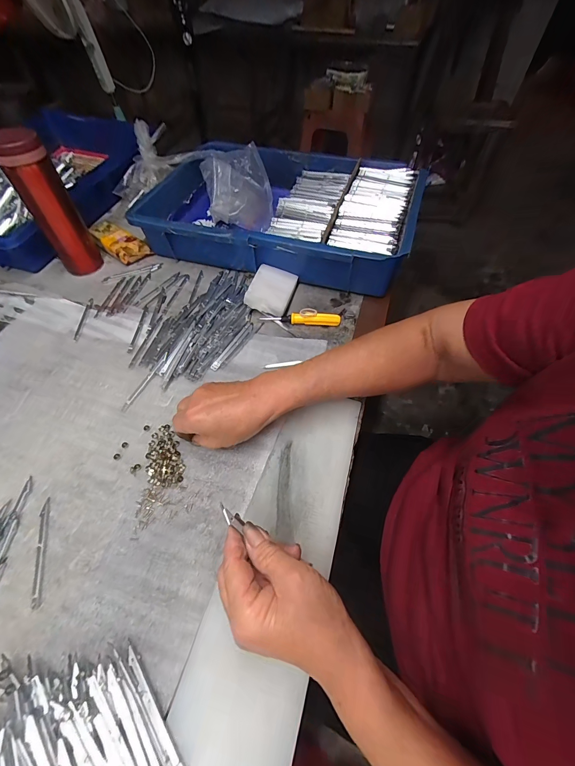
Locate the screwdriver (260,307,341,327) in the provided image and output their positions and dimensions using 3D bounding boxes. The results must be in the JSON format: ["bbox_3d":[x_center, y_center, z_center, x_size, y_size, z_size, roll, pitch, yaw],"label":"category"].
[{"bbox_3d":[0.019,-0.095,0.461,0.111,0.022,0.014,4,56,3],"label":"screwdriver"}]

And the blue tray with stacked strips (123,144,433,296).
[{"bbox_3d":[-0.007,-0.289,0.558,0.412,0.100,0.268,15,57,10],"label":"blue tray with stacked strips"}]

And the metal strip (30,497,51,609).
[{"bbox_3d":[-0.236,0.158,0.306,0.008,0.005,0.095,-14,57,-11],"label":"metal strip"}]

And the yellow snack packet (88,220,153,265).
[{"bbox_3d":[-0.291,-0.243,0.558,0.104,0.036,0.054,36,63,22],"label":"yellow snack packet"}]

